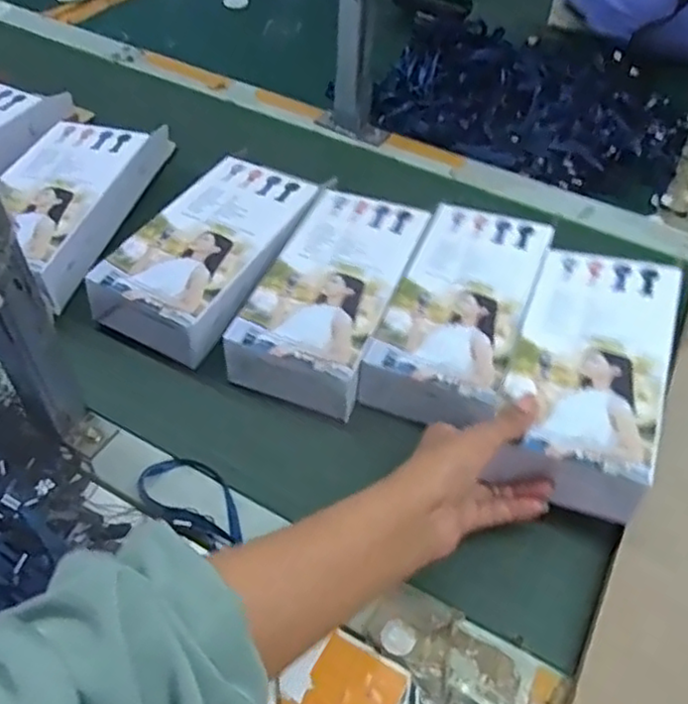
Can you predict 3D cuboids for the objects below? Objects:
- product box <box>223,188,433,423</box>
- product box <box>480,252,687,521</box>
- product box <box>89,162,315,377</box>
[{"bbox_3d":[-0.007,-0.049,0.547,0.098,0.048,0.193,17,55,13],"label":"product box"},{"bbox_3d":[0.168,0.007,0.469,0.102,0.051,0.195,14,57,11],"label":"product box"},{"bbox_3d":[-0.106,-0.085,0.568,0.111,0.048,0.194,28,58,20],"label":"product box"}]

